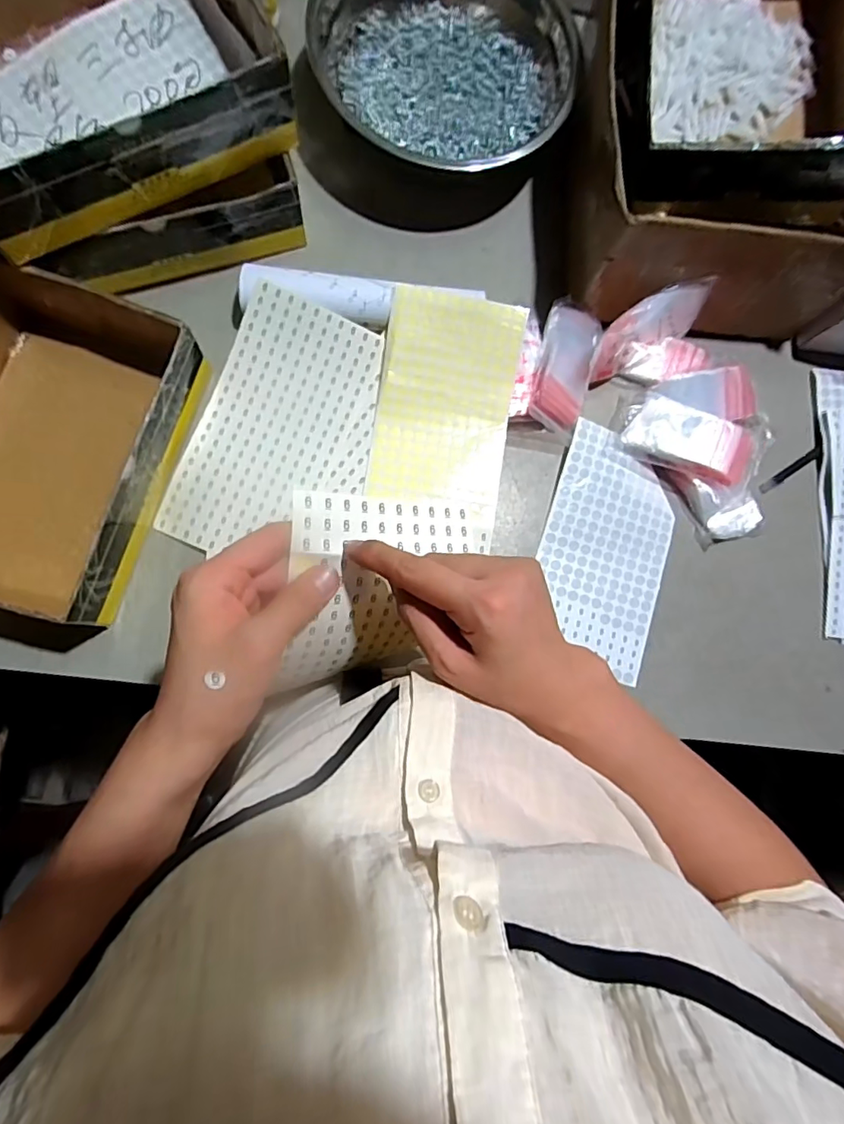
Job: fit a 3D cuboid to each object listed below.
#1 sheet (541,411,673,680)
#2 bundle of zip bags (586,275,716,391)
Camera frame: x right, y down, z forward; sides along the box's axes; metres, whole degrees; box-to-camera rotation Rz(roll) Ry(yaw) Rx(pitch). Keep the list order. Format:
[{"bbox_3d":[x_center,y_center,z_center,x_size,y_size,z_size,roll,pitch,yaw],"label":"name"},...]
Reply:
[{"bbox_3d":[0.180,-0.013,0.525,0.122,0.009,0.220,17,84,-5],"label":"sheet"},{"bbox_3d":[0.224,-0.216,0.519,0.138,0.065,0.068,-13,84,-8],"label":"bundle of zip bags"}]

